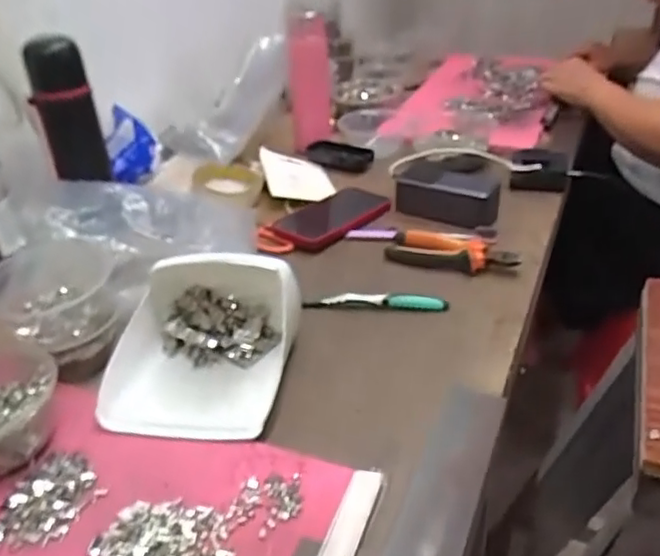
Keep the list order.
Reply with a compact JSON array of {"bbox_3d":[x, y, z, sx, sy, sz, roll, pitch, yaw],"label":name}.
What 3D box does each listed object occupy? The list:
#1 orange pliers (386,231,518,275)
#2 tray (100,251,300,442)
[{"bbox_3d":[0.146,-0.033,0.740,0.148,0.021,0.061,9,34,20],"label":"orange pliers"},{"bbox_3d":[-0.113,0.048,0.563,0.158,0.078,0.177,1,33,6],"label":"tray"}]

